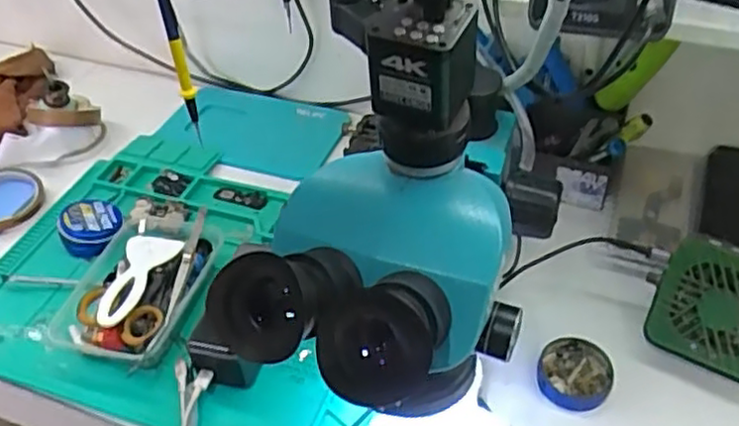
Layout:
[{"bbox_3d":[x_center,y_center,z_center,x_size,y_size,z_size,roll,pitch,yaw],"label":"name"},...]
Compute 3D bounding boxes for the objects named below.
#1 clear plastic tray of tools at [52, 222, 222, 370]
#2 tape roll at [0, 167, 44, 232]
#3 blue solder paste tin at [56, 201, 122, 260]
[{"bbox_3d":[-0.224,0.061,0.700,0.123,0.043,0.190,9,45,14],"label":"clear plastic tray of tools"},{"bbox_3d":[-0.427,-0.018,0.814,0.088,0.022,0.107,-10,44,-6],"label":"tape roll"},{"bbox_3d":[-0.303,0.015,0.763,0.068,0.031,0.067,-2,44,2],"label":"blue solder paste tin"}]

